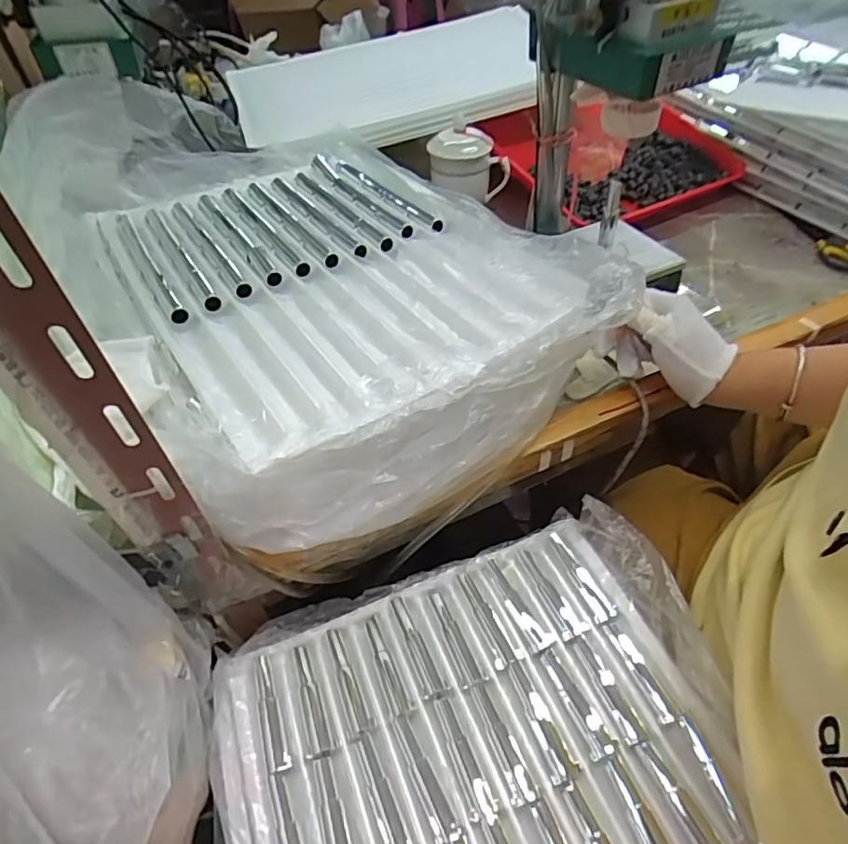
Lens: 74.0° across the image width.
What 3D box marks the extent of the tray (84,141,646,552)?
[{"bbox_3d":[-0.100,-0.125,0.528,0.348,0.095,0.457,-29,51,-25],"label":"tray"}]

